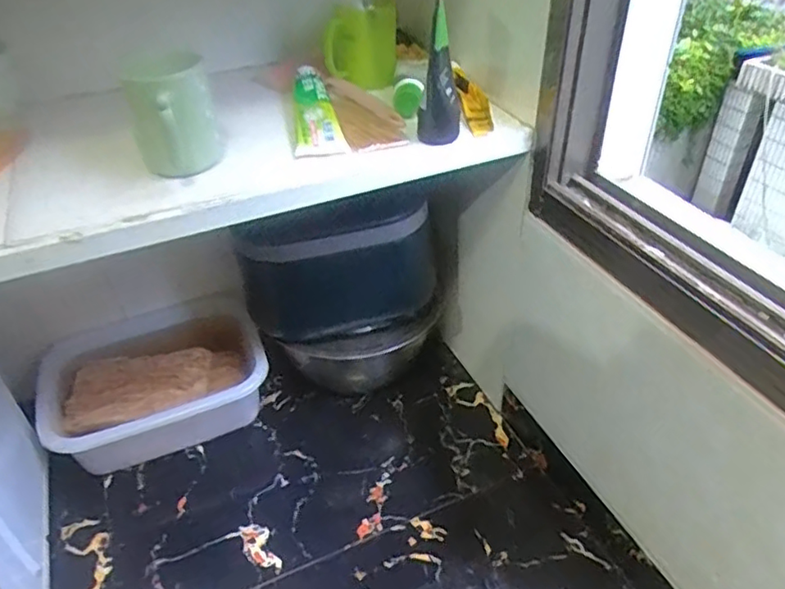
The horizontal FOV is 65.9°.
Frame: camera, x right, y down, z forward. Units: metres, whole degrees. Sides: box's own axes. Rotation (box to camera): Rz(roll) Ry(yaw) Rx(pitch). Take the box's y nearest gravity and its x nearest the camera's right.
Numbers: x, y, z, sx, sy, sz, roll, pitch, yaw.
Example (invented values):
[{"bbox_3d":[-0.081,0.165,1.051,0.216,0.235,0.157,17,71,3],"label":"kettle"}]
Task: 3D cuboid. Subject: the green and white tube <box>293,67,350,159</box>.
[{"bbox_3d":[-0.082,-0.189,0.613,0.049,0.024,0.131,-10,58,-10],"label":"green and white tube"}]

